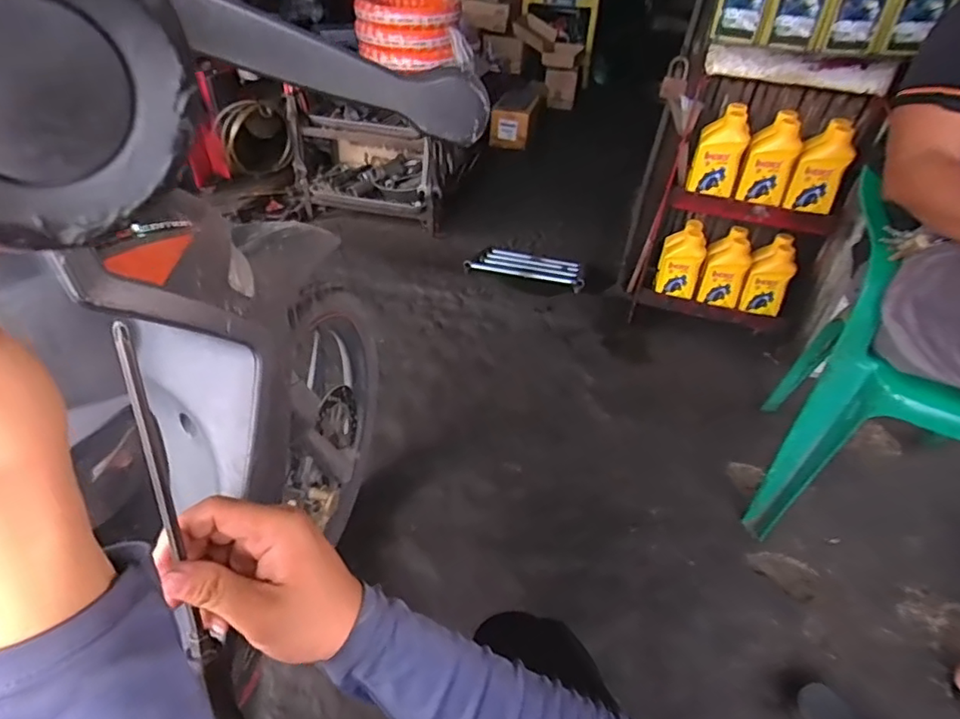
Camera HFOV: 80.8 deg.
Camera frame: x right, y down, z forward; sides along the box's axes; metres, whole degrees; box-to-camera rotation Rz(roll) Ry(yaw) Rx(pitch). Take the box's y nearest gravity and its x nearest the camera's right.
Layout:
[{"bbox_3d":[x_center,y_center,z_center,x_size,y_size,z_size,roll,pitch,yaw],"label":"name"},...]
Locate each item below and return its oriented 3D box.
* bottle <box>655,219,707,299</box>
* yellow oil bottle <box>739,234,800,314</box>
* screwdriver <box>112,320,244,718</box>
[{"bbox_3d":[0.561,-0.276,1.574,0.106,0.198,0.078,10,42,8],"label":"bottle"},{"bbox_3d":[0.775,-0.218,1.517,0.112,0.212,0.088,24,45,22],"label":"yellow oil bottle"},{"bbox_3d":[-0.162,0.120,0.315,0.014,0.288,0.018,-8,19,-11],"label":"screwdriver"}]

